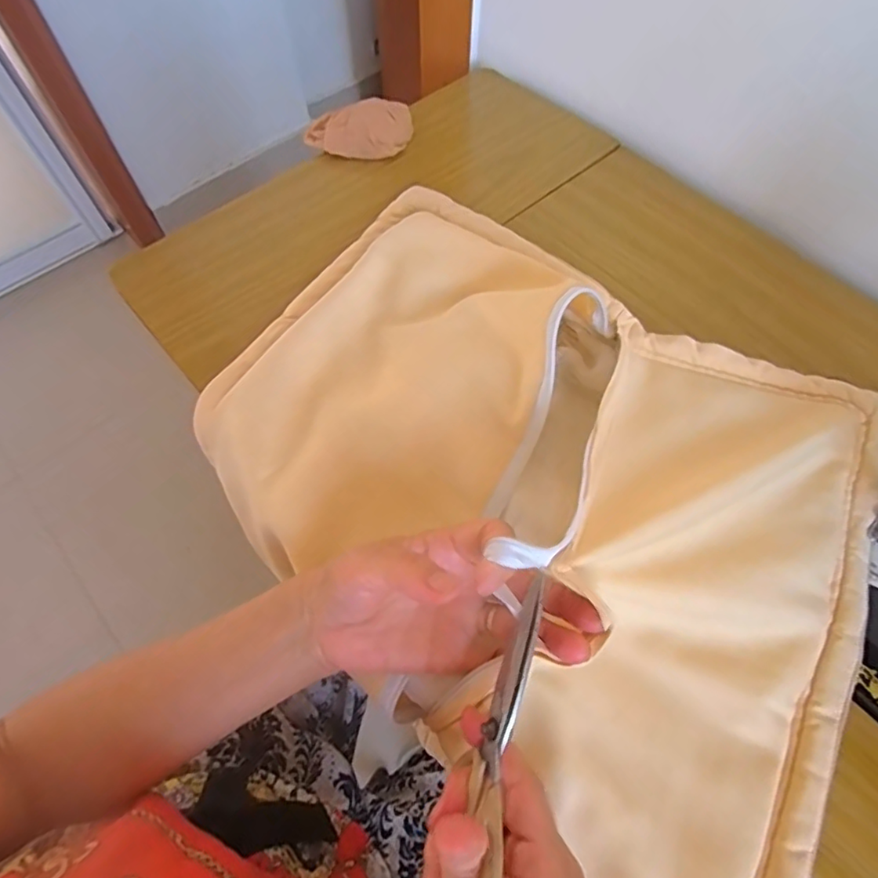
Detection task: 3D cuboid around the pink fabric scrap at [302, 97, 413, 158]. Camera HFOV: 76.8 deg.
[{"bbox_3d":[-0.070,-0.276,0.494,0.095,0.025,0.053,-14,64,-7],"label":"pink fabric scrap"}]

